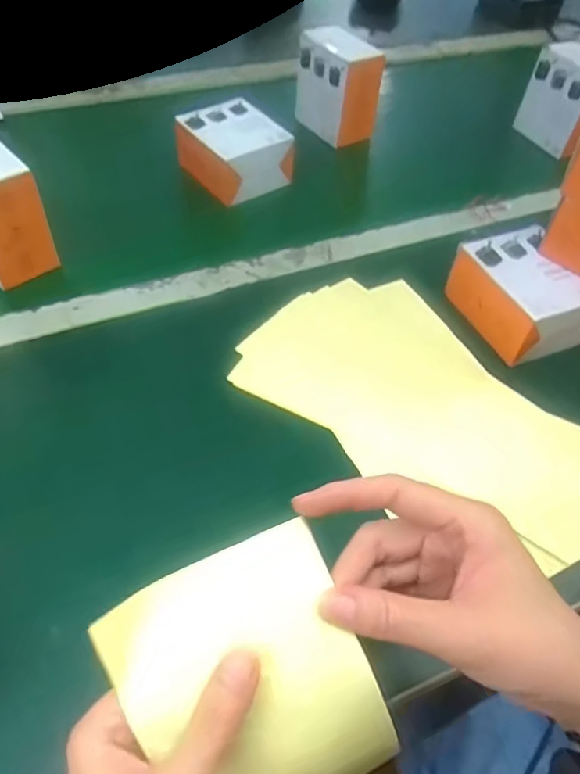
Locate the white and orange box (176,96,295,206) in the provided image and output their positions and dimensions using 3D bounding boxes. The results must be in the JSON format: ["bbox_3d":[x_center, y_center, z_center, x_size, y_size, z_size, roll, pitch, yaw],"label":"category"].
[{"bbox_3d":[-0.069,-0.286,0.710,0.102,0.056,0.112,-31,59,-27],"label":"white and orange box"}]

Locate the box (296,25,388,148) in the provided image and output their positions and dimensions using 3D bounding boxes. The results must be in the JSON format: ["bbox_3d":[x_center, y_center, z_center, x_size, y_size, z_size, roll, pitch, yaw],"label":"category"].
[{"bbox_3d":[0.062,-0.395,0.769,0.052,0.111,0.109,-25,57,-23],"label":"box"}]

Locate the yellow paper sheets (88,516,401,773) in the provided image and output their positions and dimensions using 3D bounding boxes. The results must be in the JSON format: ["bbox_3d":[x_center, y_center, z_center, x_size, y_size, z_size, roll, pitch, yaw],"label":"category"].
[{"bbox_3d":[-0.014,0.144,0.273,0.103,0.032,0.133,-24,91,-5],"label":"yellow paper sheets"}]

